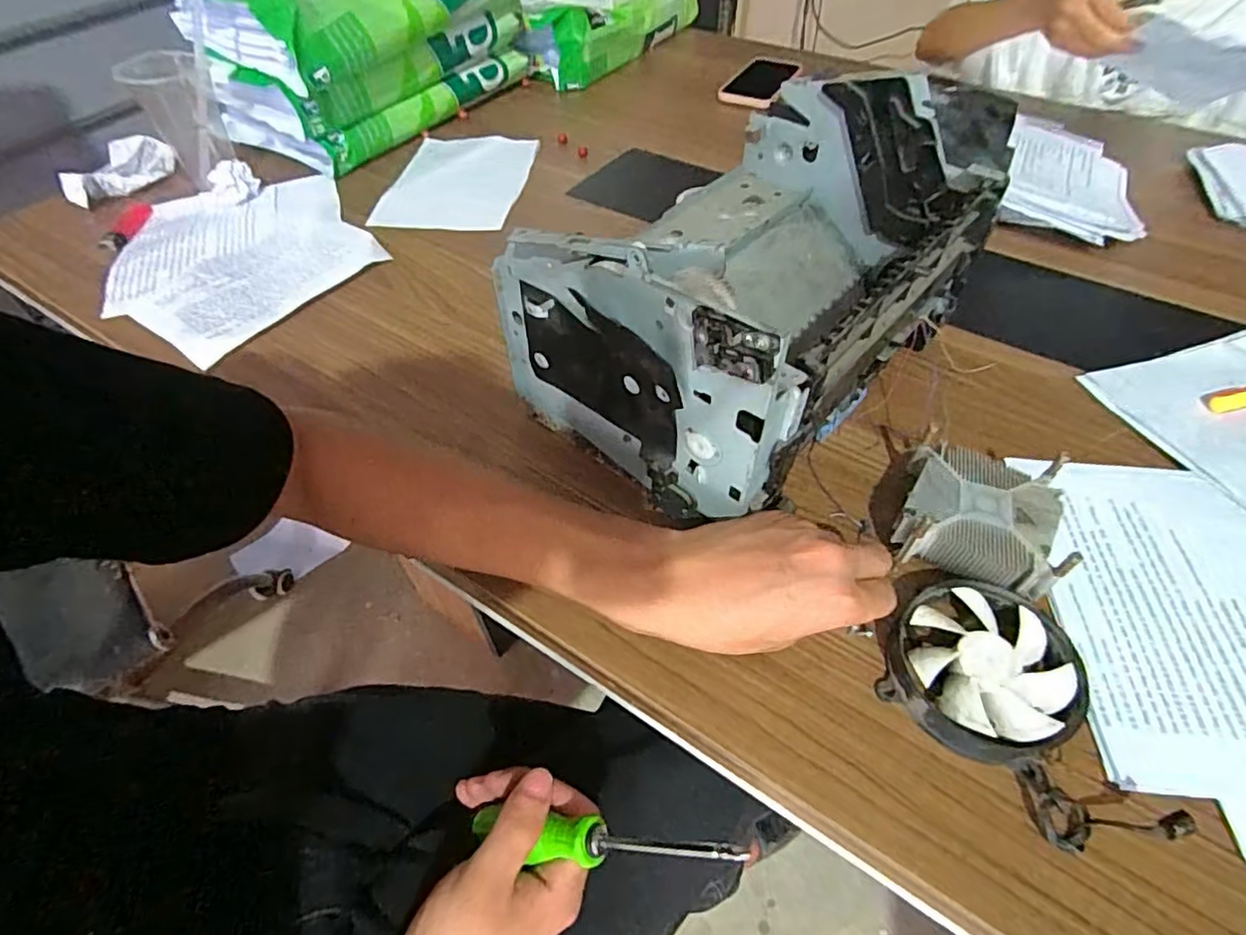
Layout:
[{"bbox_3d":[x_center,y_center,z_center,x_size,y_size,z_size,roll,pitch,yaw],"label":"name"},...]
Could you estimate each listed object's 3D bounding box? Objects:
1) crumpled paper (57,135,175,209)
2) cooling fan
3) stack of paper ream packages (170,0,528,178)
[{"bbox_3d":[-0.571,-0.338,0.700,0.036,0.037,0.120,28,57,22],"label":"crumpled paper"},{"bbox_3d":[0.196,0.108,0.341,0.092,0.025,0.092,-1,51,1],"label":"cooling fan"},{"bbox_3d":[-0.323,-0.539,0.736,0.265,0.231,0.357,24,56,19],"label":"stack of paper ream packages"}]

